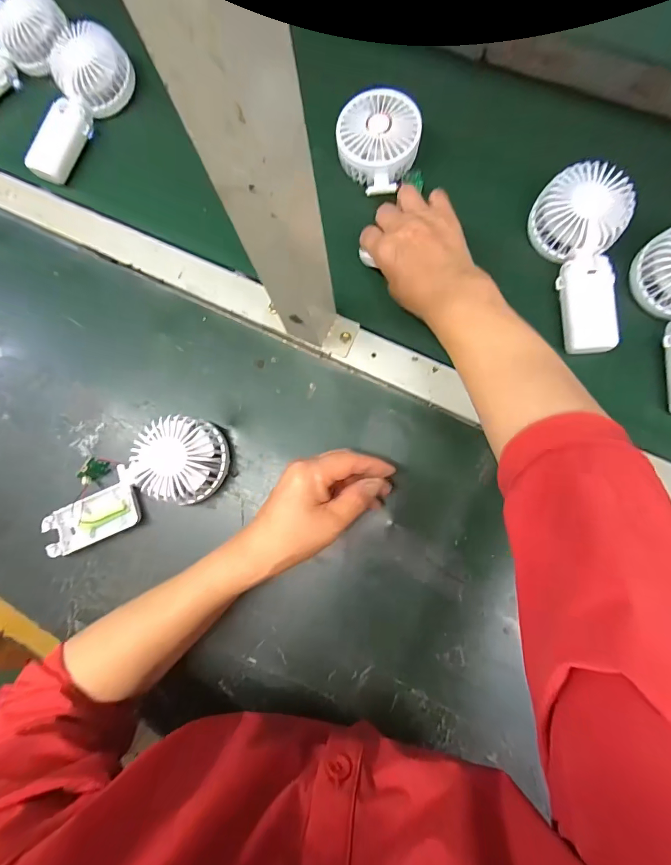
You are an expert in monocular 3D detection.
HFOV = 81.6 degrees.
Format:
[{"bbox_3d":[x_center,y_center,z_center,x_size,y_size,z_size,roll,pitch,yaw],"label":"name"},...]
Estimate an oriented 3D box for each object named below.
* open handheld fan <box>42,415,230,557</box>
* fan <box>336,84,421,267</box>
[{"bbox_3d":[-0.202,0.057,0.383,0.199,0.045,0.080,-30,80,0],"label":"open handheld fan"},{"bbox_3d":[0.046,-0.311,0.418,0.084,0.031,0.105,2,82,5],"label":"fan"}]

